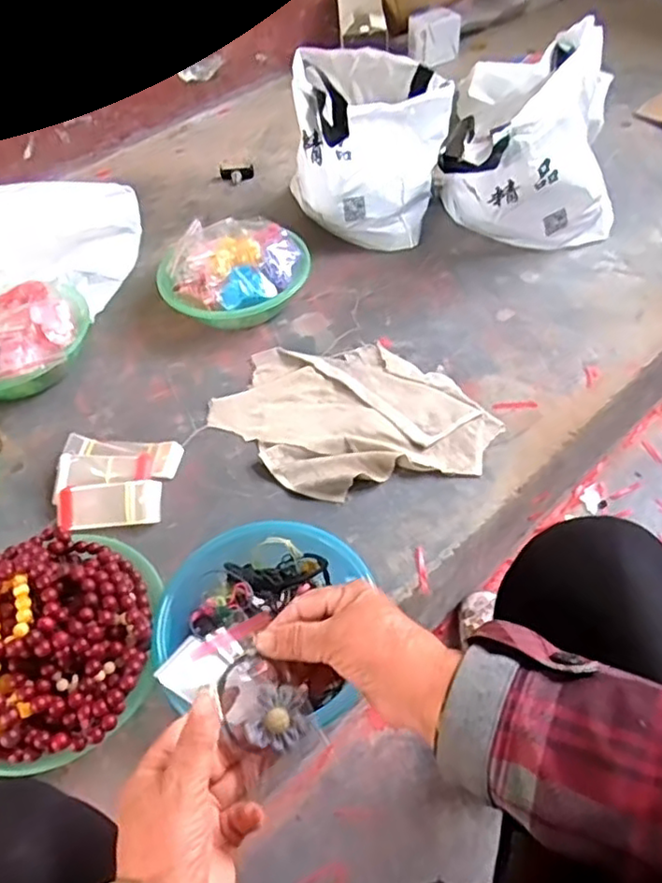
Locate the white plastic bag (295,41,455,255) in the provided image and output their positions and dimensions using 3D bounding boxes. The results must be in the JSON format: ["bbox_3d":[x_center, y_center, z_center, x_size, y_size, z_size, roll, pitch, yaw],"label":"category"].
[{"bbox_3d":[0.077,-0.544,1.138,0.236,0.243,0.300,10,53,14],"label":"white plastic bag"}]

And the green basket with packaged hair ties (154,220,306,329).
[{"bbox_3d":[-0.167,-0.275,1.033,0.219,0.108,0.234,-36,56,-21],"label":"green basket with packaged hair ties"}]

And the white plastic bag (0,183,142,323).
[{"bbox_3d":[-0.496,-0.349,1.121,0.281,0.097,0.349,-4,51,3],"label":"white plastic bag"}]

